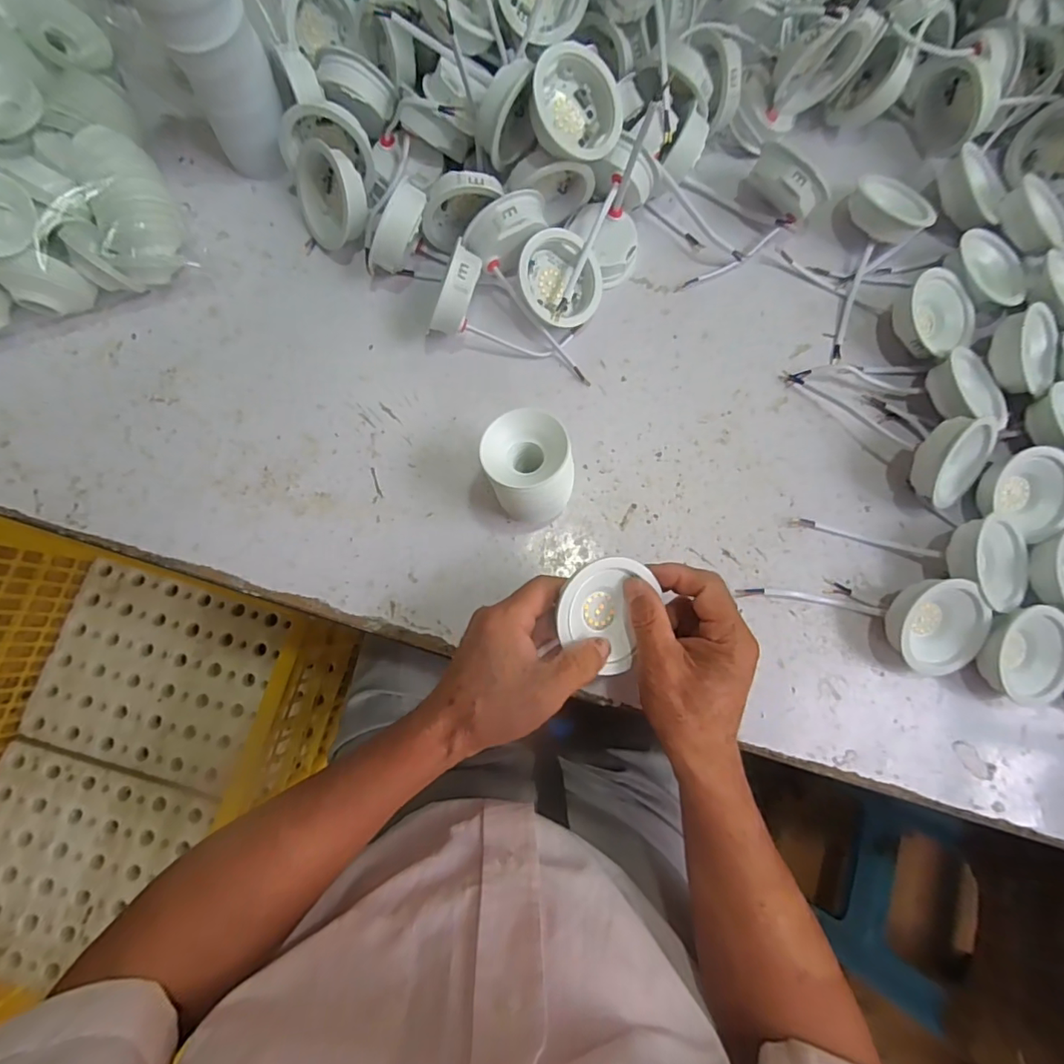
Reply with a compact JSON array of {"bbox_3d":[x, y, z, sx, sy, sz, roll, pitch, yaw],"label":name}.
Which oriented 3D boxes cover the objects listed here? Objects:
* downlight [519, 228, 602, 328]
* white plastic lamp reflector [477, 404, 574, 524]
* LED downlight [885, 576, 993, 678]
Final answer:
[{"bbox_3d":[0.021,-0.202,0.432,0.072,0.024,0.072,-3,97,-27],"label":"downlight"},{"bbox_3d":[-0.001,-0.043,0.378,0.059,0.086,0.064,0,80,-2],"label":"white plastic lamp reflector"},{"bbox_3d":[0.294,0.067,0.392,0.066,0.034,0.066,-2,101,-8],"label":"LED downlight"}]

